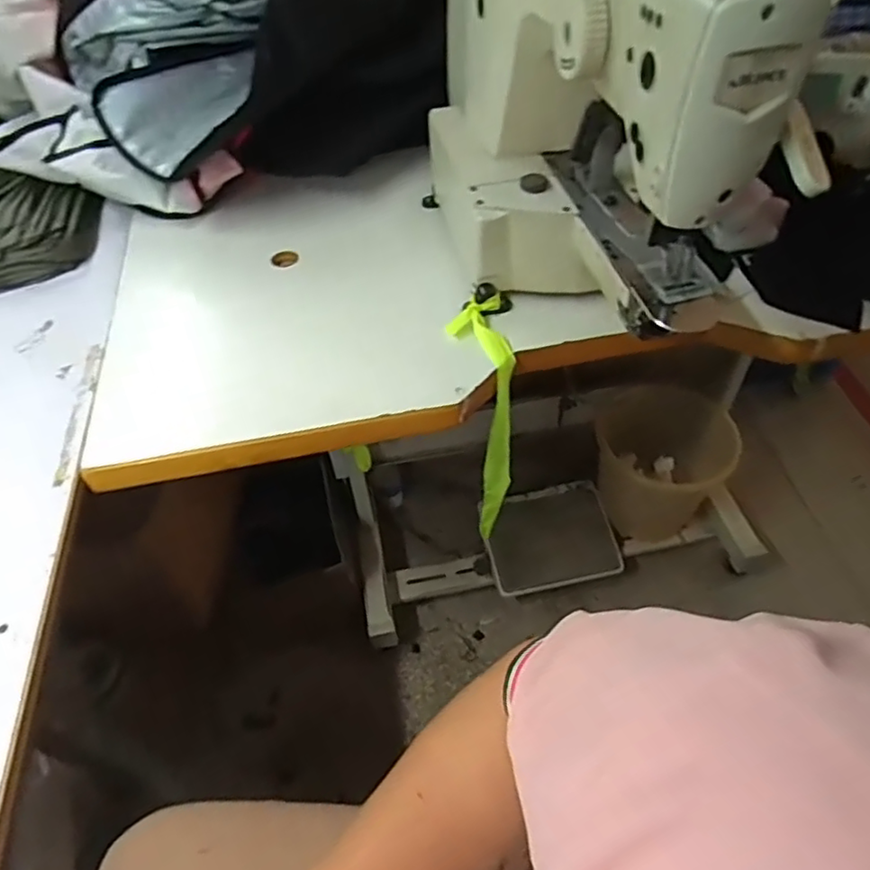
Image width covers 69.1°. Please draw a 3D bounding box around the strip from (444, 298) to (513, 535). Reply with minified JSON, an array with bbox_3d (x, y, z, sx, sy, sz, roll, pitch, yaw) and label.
[{"bbox_3d":[0.062,-0.002,0.856,0.064,0.354,0.117,-8,49,-4],"label":"strip"}]

